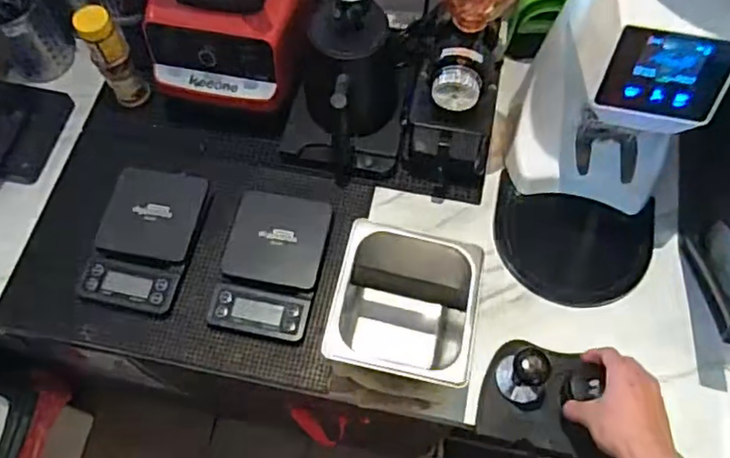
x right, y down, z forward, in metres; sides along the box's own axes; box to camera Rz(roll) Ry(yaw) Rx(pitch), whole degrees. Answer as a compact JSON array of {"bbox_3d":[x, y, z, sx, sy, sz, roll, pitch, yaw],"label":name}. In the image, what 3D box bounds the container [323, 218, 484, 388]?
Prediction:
[{"bbox_3d":[0.047,0.095,0.723,0.158,0.105,0.172,11,64,6],"label":"container"}]

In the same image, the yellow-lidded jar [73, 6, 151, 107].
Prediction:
[{"bbox_3d":[-0.349,-0.238,0.841,0.051,0.152,0.059,-28,67,-13],"label":"yellow-lidded jar"}]

